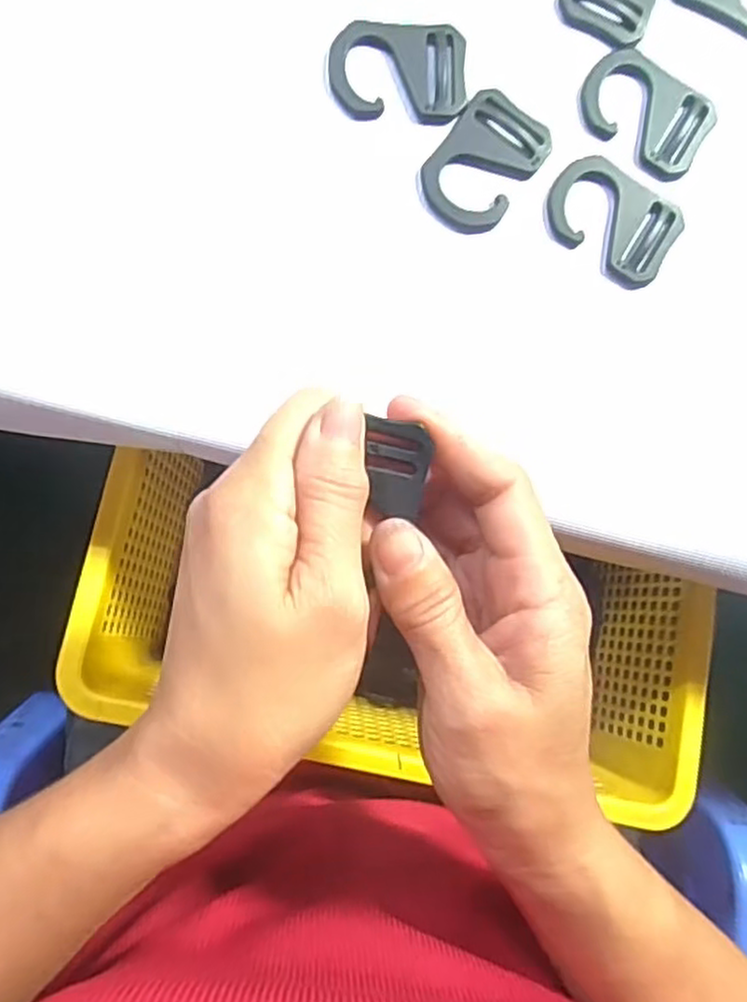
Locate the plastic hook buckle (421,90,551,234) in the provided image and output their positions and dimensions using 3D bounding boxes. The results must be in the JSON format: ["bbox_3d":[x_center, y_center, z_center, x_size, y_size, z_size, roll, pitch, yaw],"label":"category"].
[{"bbox_3d":[0.040,-0.124,0.256,0.034,0.004,0.051,37,87,-3],"label":"plastic hook buckle"}]

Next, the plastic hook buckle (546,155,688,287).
[{"bbox_3d":[0.088,-0.104,0.261,0.050,0.006,0.033,30,87,-3],"label":"plastic hook buckle"}]

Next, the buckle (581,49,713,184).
[{"bbox_3d":[0.102,-0.146,0.261,0.049,0.006,0.033,31,87,-3],"label":"buckle"}]

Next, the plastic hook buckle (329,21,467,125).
[{"bbox_3d":[0.009,-0.156,0.252,0.049,0.004,0.034,-1,89,-4],"label":"plastic hook buckle"}]

